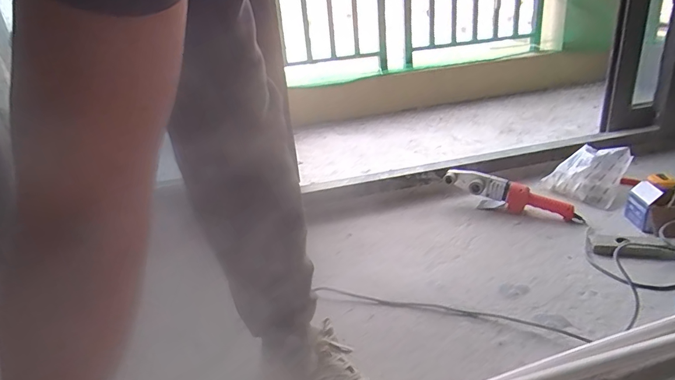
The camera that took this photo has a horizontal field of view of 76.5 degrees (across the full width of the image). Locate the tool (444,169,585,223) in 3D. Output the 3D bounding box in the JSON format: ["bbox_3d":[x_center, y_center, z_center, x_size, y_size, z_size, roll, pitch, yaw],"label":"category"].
[{"bbox_3d":[0.466,0.014,1.159,0.352,0.080,0.070,20,29,17],"label":"tool"}]

